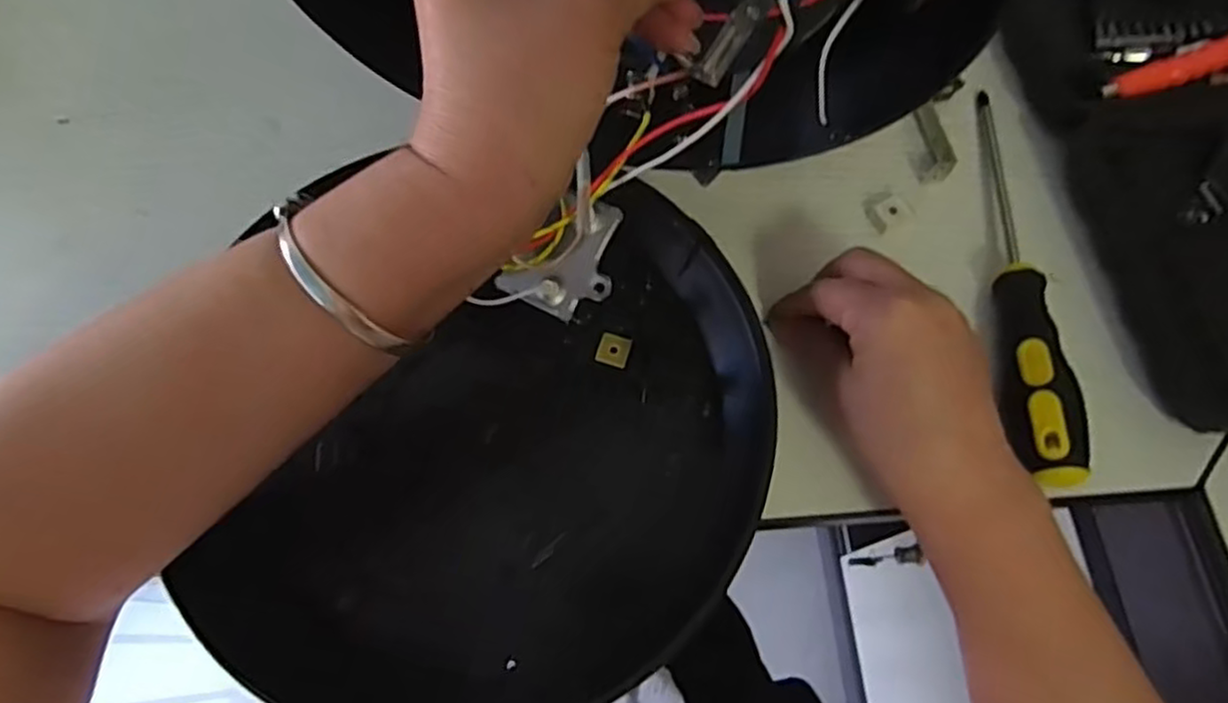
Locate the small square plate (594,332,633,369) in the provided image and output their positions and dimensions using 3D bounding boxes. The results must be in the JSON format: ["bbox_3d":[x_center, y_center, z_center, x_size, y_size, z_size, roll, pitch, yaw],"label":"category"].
[{"bbox_3d":[0.000,-0.001,0.335,0.015,0.004,0.015,17,69,7],"label":"small square plate"}]

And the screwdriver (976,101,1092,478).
[{"bbox_3d":[0.199,-0.044,0.345,0.028,0.030,0.217,5,69,2],"label":"screwdriver"}]

